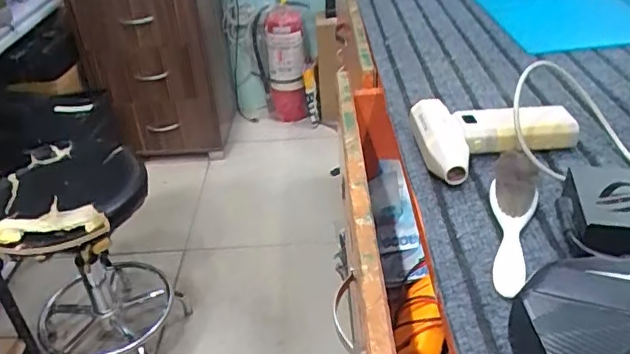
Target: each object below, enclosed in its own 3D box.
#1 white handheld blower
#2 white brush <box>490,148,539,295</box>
[{"bbox_3d":[0.162,-0.037,0.506,0.140,0.036,0.105,-6,34,-2],"label":"white handheld blower"},{"bbox_3d":[0.149,0.031,0.423,0.033,0.025,0.136,6,48,16],"label":"white brush"}]

